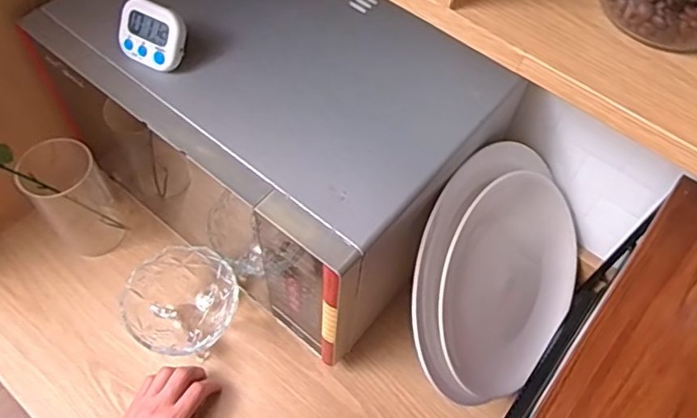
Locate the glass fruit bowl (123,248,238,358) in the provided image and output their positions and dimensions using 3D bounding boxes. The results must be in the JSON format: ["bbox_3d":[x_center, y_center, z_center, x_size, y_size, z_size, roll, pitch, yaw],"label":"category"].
[{"bbox_3d":[-0.192,0.119,0.691,0.121,0.072,0.125,1,58,-2],"label":"glass fruit bowl"}]

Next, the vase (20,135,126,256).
[{"bbox_3d":[-0.345,-0.019,0.731,0.091,0.150,0.093,-36,66,-22],"label":"vase"}]

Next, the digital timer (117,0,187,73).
[{"bbox_3d":[-0.190,-0.168,0.557,0.064,0.057,0.014,26,21,4],"label":"digital timer"}]

